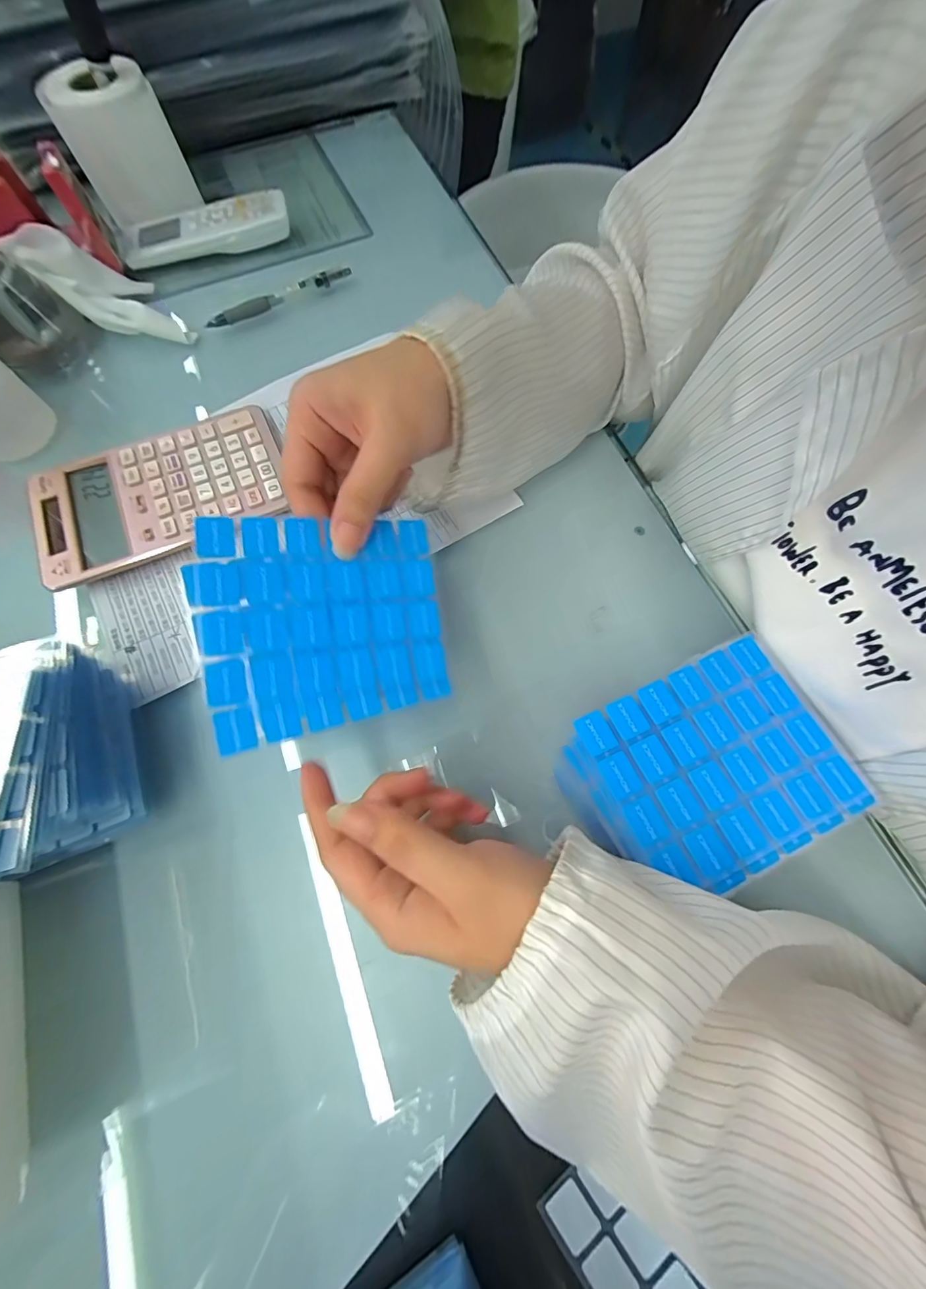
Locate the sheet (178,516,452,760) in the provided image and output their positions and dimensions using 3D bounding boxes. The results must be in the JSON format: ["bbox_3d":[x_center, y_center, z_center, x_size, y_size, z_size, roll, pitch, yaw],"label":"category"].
[{"bbox_3d":[-0.067,-0.013,0.211,0.114,0.004,0.105,-13,86,-21],"label":"sheet"}]

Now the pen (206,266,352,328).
[{"bbox_3d":[-0.169,-0.323,0.395,0.139,0.017,0.010,-27,71,-9],"label":"pen"}]

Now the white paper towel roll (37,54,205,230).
[{"bbox_3d":[-0.325,-0.480,0.412,0.094,0.086,0.079,-28,72,-9],"label":"white paper towel roll"}]

